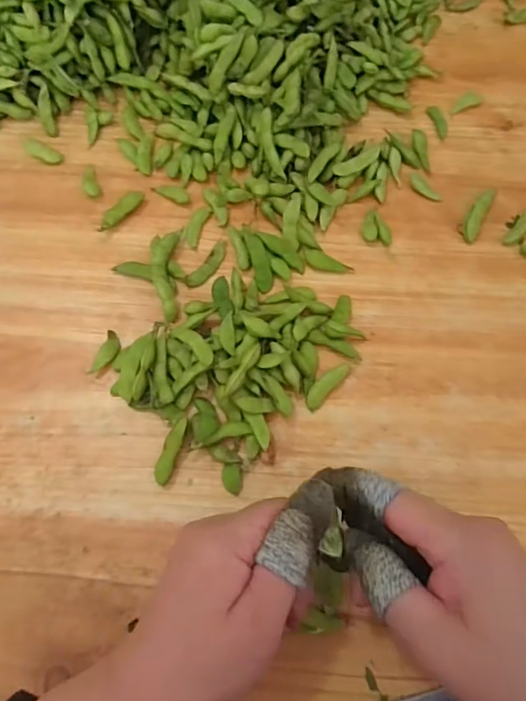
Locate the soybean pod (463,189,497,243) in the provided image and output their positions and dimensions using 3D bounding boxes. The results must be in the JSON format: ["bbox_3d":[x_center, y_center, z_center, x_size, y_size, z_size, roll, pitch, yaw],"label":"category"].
[{"bbox_3d":[0.175,-0.113,0.397,0.014,0.011,0.058,28,70,11],"label":"soybean pod"}]

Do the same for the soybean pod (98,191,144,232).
[{"bbox_3d":[-0.114,-0.112,0.399,0.013,0.011,0.045,34,72,13],"label":"soybean pod"}]

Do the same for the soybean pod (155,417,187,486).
[{"bbox_3d":[-0.060,0.066,0.323,0.011,0.013,0.043,17,69,7],"label":"soybean pod"}]

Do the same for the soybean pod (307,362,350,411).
[{"bbox_3d":[0.045,0.024,0.342,0.012,0.008,0.042,41,73,15],"label":"soybean pod"}]

